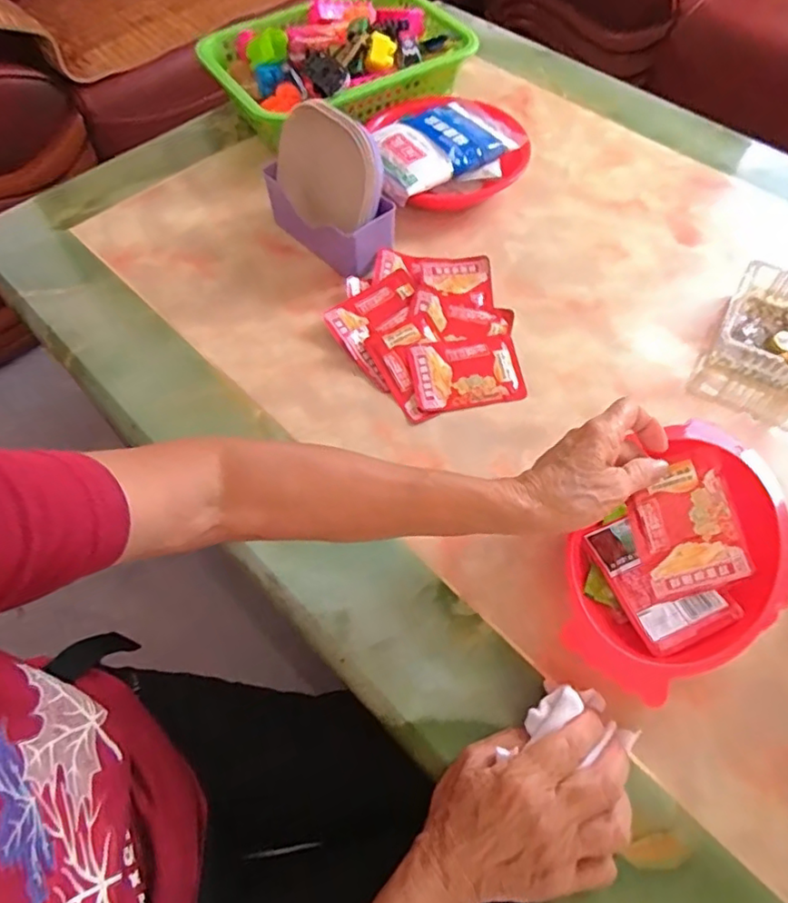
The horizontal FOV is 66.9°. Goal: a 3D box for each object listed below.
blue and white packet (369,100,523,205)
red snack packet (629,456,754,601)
[{"bbox_3d":[0.046,-0.339,0.659,0.174,0.024,0.101,-33,64,-17],"label":"blue and white packet"},{"bbox_3d":[0.206,0.055,0.420,0.064,0.005,0.089,-20,96,10],"label":"red snack packet"}]

